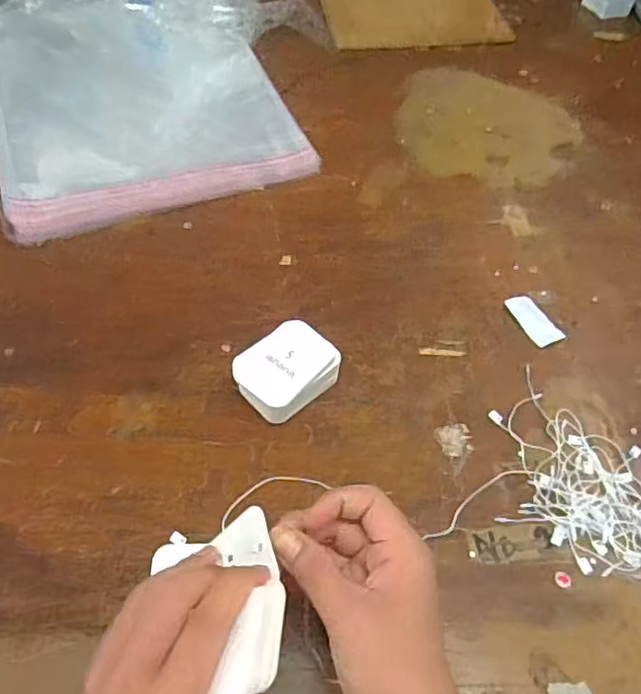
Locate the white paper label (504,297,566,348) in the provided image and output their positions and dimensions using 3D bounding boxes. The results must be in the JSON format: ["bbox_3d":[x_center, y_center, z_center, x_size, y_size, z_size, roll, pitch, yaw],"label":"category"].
[{"bbox_3d":[0.187,-0.024,0.522,0.027,0.005,0.054,-18,58,-16],"label":"white paper label"}]

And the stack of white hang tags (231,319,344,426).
[{"bbox_3d":[-0.027,0.020,0.457,0.074,0.035,0.054,-38,66,-26],"label":"stack of white hang tags"}]

